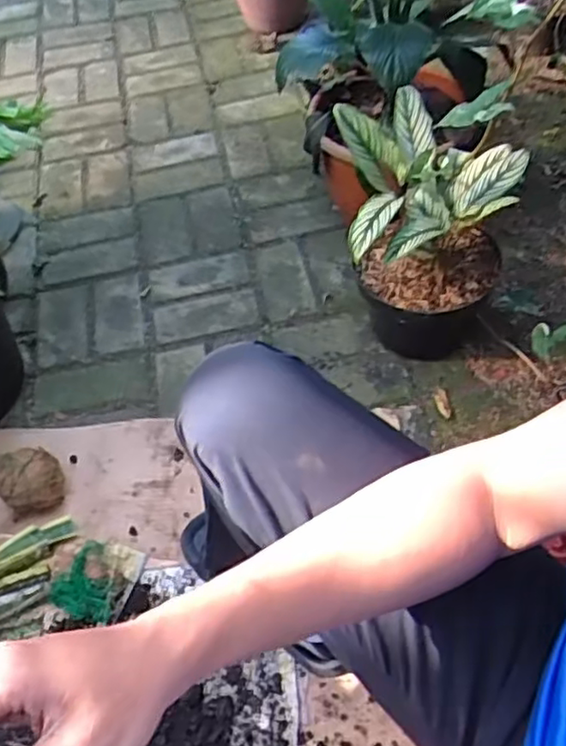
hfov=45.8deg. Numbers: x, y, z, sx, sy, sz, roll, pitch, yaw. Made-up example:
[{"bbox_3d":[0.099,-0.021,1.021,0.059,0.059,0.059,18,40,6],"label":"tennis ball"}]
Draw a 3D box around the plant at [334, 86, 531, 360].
[{"bbox_3d":[0.207,-0.201,1.010,0.234,0.338,0.219,-4,53,4],"label":"plant"}]

